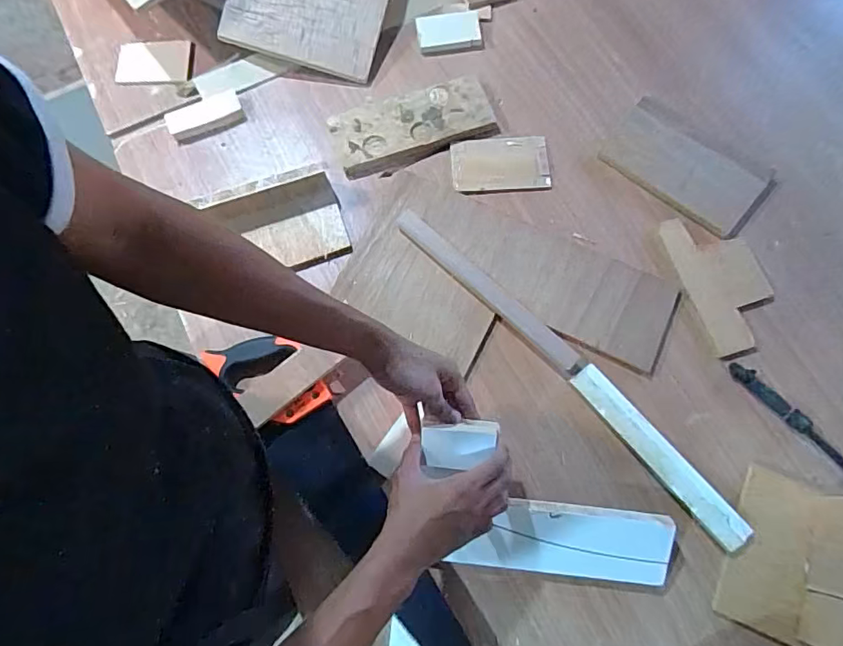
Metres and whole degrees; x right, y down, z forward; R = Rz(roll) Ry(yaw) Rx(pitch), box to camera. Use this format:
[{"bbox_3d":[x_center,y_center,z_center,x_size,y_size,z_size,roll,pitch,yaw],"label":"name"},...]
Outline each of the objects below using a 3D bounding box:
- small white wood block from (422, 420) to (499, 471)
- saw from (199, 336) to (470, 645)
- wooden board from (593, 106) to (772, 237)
[{"bbox_3d":[0.042,0.131,0.543,0.080,0.019,0.048,-3,74,-1],"label":"small white wood block"},{"bbox_3d":[-0.085,0.223,0.606,0.100,0.024,0.517,-35,77,-9],"label":"saw"},{"bbox_3d":[0.378,-0.225,0.740,0.215,0.011,0.122,39,78,10],"label":"wooden board"}]

